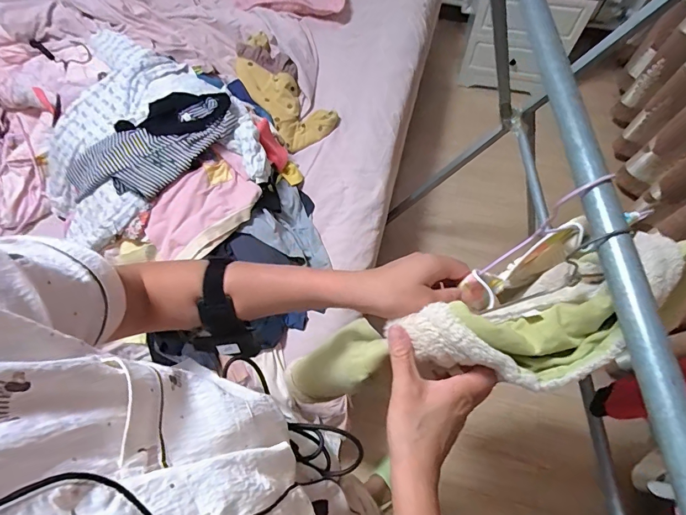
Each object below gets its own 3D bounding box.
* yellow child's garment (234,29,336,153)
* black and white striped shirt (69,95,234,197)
[{"bbox_3d":[-0.203,-0.537,1.283,0.194,0.107,0.414,-33,71,-12],"label":"yellow child's garment"},{"bbox_3d":[-0.448,-0.257,0.954,0.418,0.094,0.199,-33,71,-12],"label":"black and white striped shirt"}]

